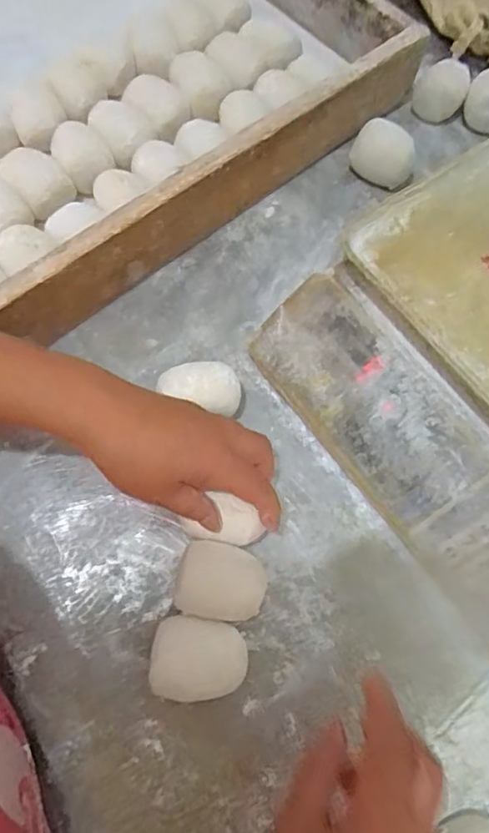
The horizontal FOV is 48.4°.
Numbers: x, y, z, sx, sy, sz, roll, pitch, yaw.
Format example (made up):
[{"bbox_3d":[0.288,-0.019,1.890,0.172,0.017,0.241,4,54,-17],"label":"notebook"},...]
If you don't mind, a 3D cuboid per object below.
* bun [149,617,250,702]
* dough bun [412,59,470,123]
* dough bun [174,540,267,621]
[{"bbox_3d":[-0.030,0.162,0.362,0.059,0.037,0.049,8,69,0],"label":"bun"},{"bbox_3d":[0.208,-0.350,0.577,0.053,0.041,0.059,17,69,4],"label":"dough bun"},{"bbox_3d":[-0.016,0.116,0.380,0.058,0.038,0.047,10,69,1],"label":"dough bun"}]

